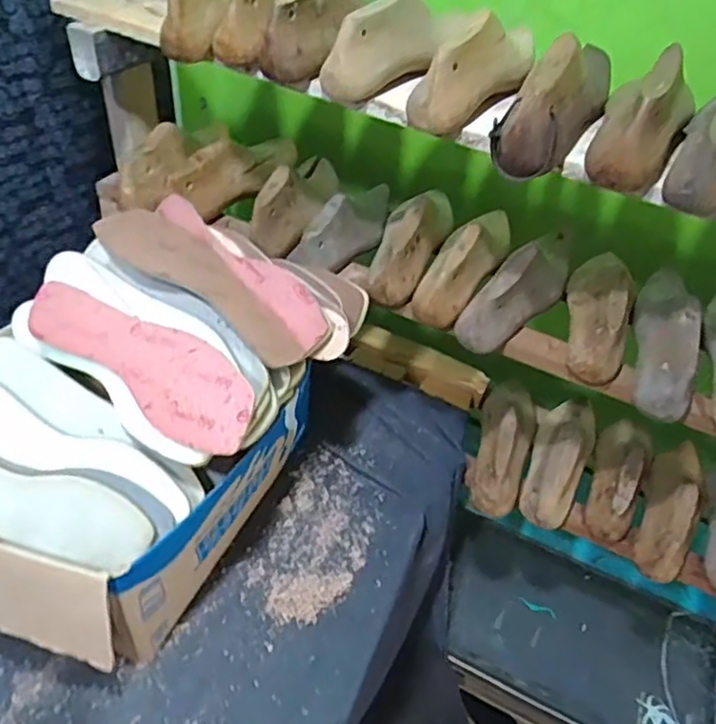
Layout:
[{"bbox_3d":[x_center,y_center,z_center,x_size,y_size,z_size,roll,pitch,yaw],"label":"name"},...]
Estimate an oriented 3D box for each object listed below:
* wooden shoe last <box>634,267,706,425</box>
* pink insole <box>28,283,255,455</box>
[{"bbox_3d":[0.347,-0.045,0.693,0.055,0.081,0.233,17,44,10],"label":"wooden shoe last"},{"bbox_3d":[-0.199,-0.001,0.564,0.243,0.014,0.084,28,87,12],"label":"pink insole"}]

